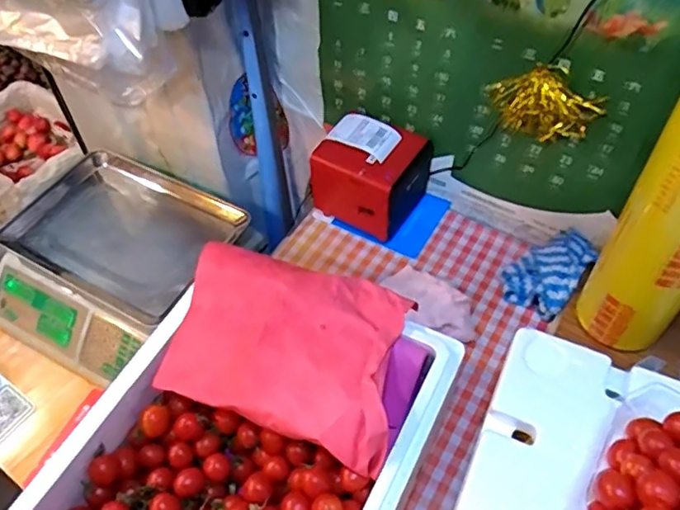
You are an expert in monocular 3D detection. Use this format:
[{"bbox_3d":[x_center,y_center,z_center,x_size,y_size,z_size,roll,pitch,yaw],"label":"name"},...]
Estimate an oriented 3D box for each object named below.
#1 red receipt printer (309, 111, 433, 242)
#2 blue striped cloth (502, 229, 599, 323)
[{"bbox_3d":[0.043,-0.112,0.845,0.136,0.134,0.117,30,59,24],"label":"red receipt printer"},{"bbox_3d":[0.268,0.018,0.779,0.090,0.043,0.118,31,59,24],"label":"blue striped cloth"}]

